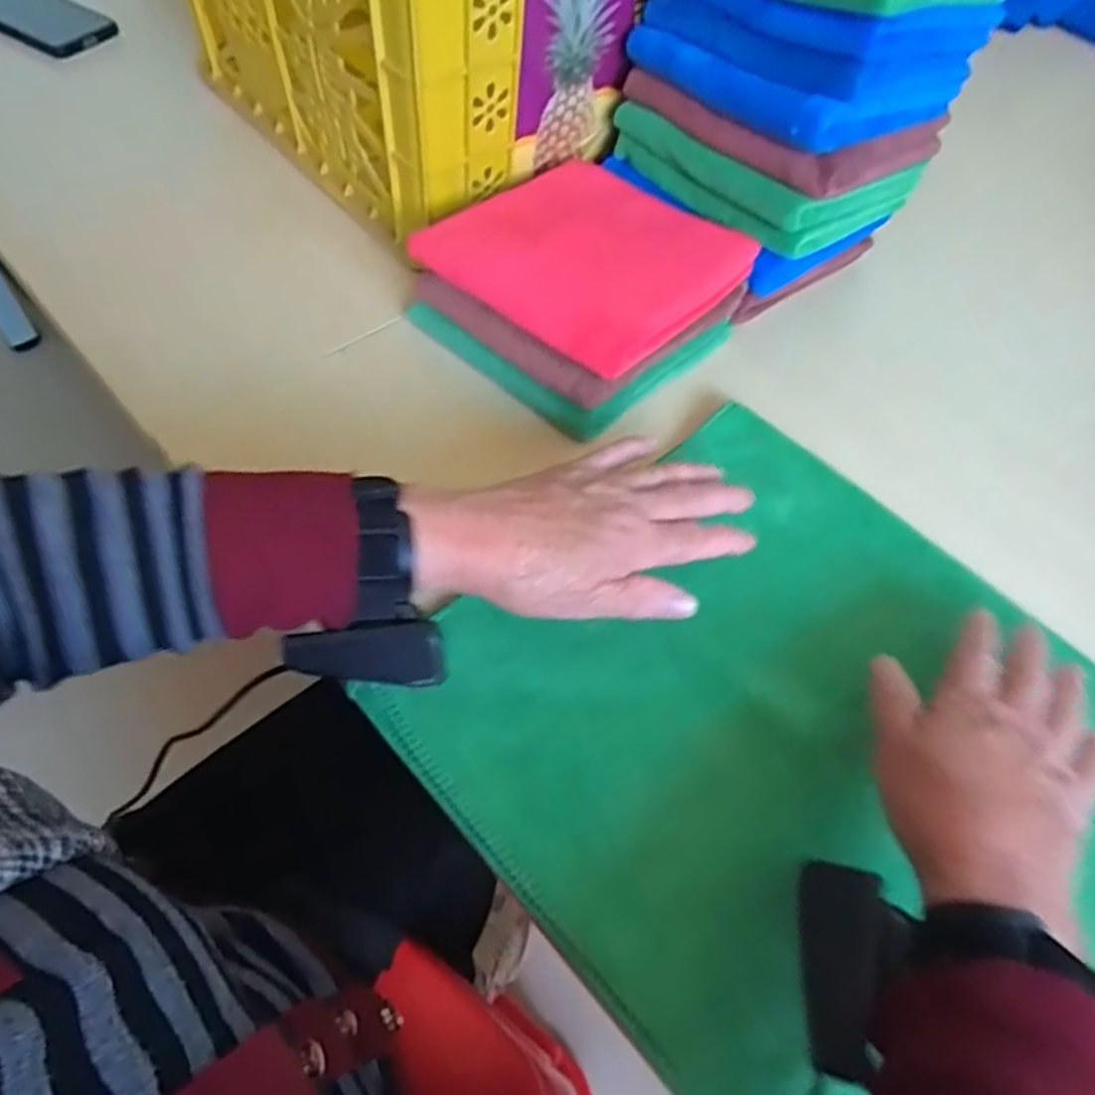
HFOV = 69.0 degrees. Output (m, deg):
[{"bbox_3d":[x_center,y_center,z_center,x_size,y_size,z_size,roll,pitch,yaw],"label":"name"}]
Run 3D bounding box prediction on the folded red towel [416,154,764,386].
[{"bbox_3d":[0.023,-0.191,0.516,0.166,0.022,0.157,35,60,18],"label":"folded red towel"}]

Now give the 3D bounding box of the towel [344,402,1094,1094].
[{"bbox_3d":[0.124,0.094,0.402,0.306,0.013,0.318,-35,65,-25],"label":"towel"}]

